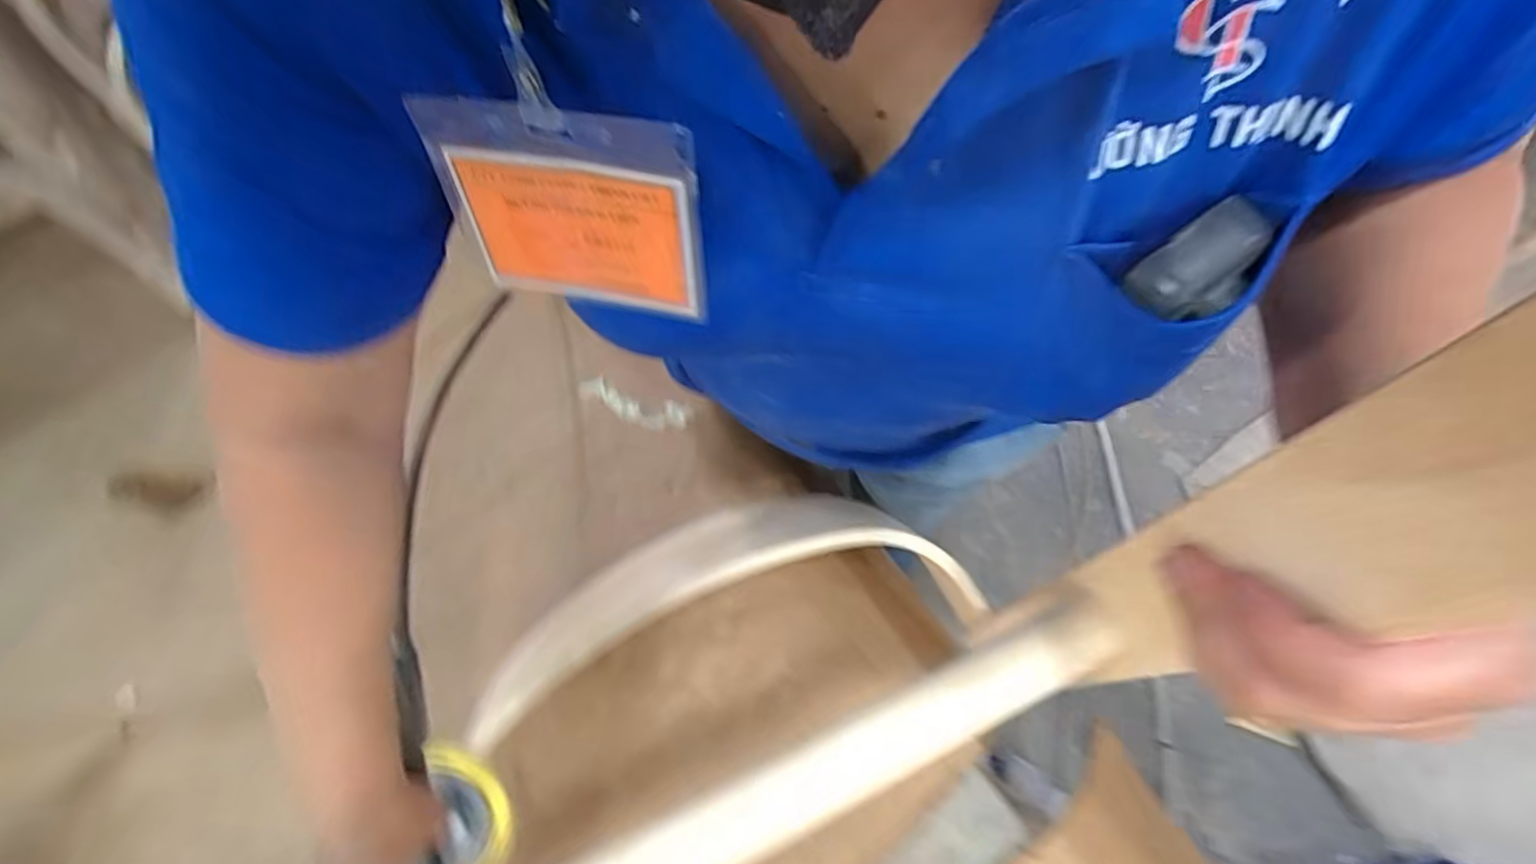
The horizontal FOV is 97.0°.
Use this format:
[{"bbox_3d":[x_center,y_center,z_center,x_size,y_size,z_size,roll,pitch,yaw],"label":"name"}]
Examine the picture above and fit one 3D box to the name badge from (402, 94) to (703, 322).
[{"bbox_3d":[-0.074,-0.081,0.258,0.098,0.083,0.005,9,51,6],"label":"name badge"}]

